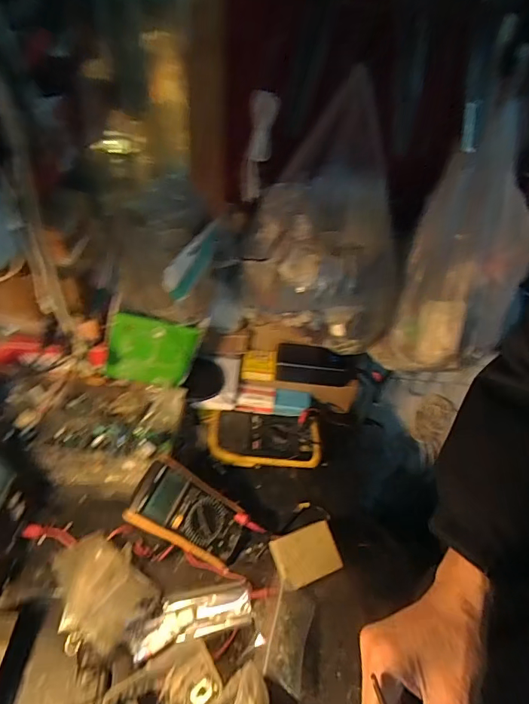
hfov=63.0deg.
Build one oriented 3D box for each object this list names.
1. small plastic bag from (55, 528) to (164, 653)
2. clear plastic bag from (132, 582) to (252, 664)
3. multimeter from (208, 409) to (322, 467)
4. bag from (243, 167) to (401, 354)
[{"bbox_3d":[-0.206,0.300,0.552,0.107,0.057,0.134,-29,54,-31],"label":"small plastic bag"},{"bbox_3d":[-0.092,0.338,0.558,0.147,0.022,0.059,-8,46,-14],"label":"clear plastic bag"},{"bbox_3d":[-0.001,0.150,0.748,0.186,0.052,0.093,3,44,-3],"label":"multimeter"},{"bbox_3d":[0.078,-0.124,0.595,0.224,0.196,0.107,16,45,10],"label":"bag"}]

